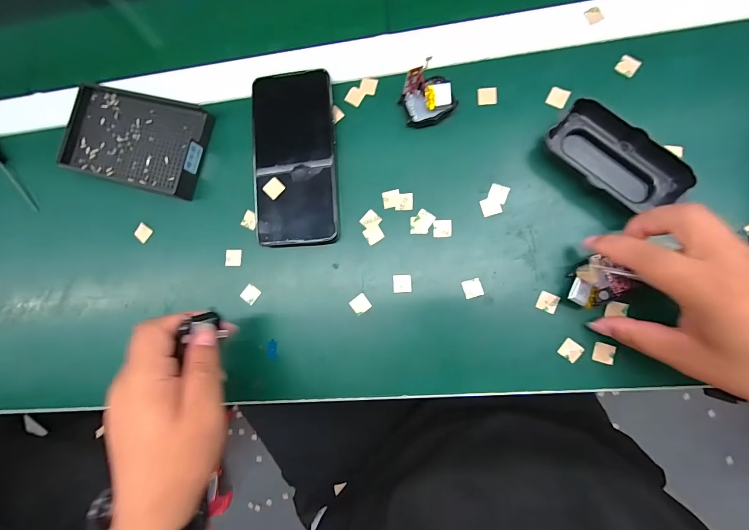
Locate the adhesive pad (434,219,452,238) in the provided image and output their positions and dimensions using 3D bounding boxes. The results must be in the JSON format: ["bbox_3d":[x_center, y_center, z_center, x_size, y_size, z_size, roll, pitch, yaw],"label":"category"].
[{"bbox_3d":[0.061,-0.033,0.307,0.016,0.004,0.016,-1,84,8],"label":"adhesive pad"}]

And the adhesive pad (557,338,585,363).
[{"bbox_3d":[0.163,0.071,0.284,0.016,0.004,0.016,40,91,9],"label":"adhesive pad"}]

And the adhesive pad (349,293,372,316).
[{"bbox_3d":[-0.013,0.036,0.311,0.016,0.004,0.016,-38,81,3],"label":"adhesive pad"}]

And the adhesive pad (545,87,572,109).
[{"bbox_3d":[0.162,-0.148,0.302,0.016,0.004,0.016,29,89,9],"label":"adhesive pad"}]

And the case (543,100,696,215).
[{"bbox_3d":[0.199,-0.089,0.282,0.106,0.028,0.045,41,91,9],"label":"case"}]

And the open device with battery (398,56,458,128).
[{"bbox_3d":[0.047,-0.149,0.302,0.045,0.035,0.037,-22,82,5],"label":"open device with battery"}]

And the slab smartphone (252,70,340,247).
[{"bbox_3d":[-0.075,-0.100,0.324,0.076,0.015,0.163,-4,86,9],"label":"slab smartphone"}]

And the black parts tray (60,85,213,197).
[{"bbox_3d":[-0.239,-0.125,0.346,0.139,0.022,0.089,15,87,9],"label":"black parts tray"}]

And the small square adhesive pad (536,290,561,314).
[{"bbox_3d":[0.147,0.032,0.289,0.017,0.004,0.016,23,88,9],"label":"small square adhesive pad"}]

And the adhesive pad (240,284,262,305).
[{"bbox_3d":[-0.118,0.028,0.326,0.015,0.004,0.016,38,90,9],"label":"adhesive pad"}]

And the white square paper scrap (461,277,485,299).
[{"bbox_3d":[0.086,0.020,0.299,0.016,0.004,0.016,-15,83,6],"label":"white square paper scrap"}]

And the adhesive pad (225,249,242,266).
[{"bbox_3d":[-0.137,-0.007,0.335,0.015,0.004,0.017,-1,76,-4],"label":"adhesive pad"}]

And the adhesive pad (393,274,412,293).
[{"bbox_3d":[0.025,0.017,0.308,0.016,0.004,0.016,-5,84,7],"label":"adhesive pad"}]

